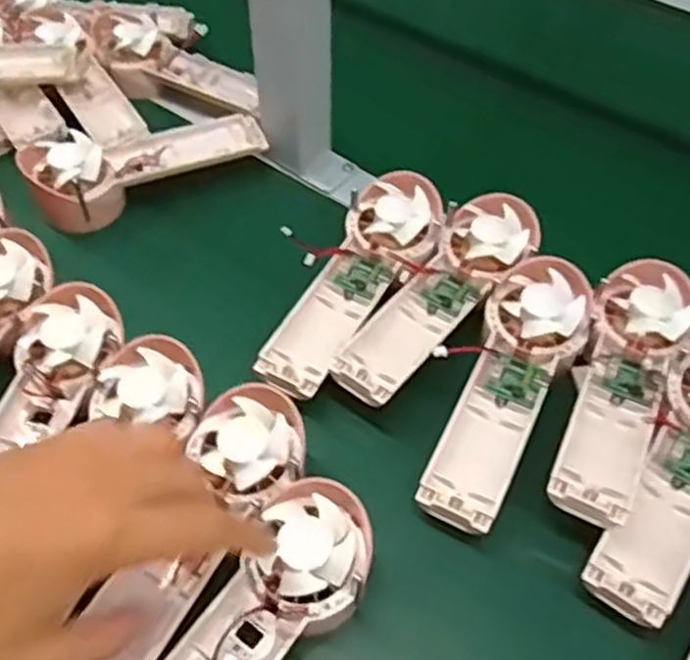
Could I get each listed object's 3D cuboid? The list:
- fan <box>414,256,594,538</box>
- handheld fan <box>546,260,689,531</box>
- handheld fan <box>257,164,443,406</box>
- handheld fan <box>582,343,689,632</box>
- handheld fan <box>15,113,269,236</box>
[{"bbox_3d":[0.096,0.033,0.424,0.057,0.033,0.173,22,56,13],"label":"fan"},{"bbox_3d":[0.164,0.032,0.419,0.057,0.026,0.174,20,56,12],"label":"handheld fan"},{"bbox_3d":[0.006,-0.032,0.471,0.059,0.034,0.173,25,57,15],"label":"handheld fan"},{"bbox_3d":[0.185,0.075,0.393,0.057,0.035,0.171,31,59,19],"label":"handheld fan"},{"bbox_3d":[-0.150,-0.133,0.555,0.173,0.049,0.058,-24,58,-18],"label":"handheld fan"}]

